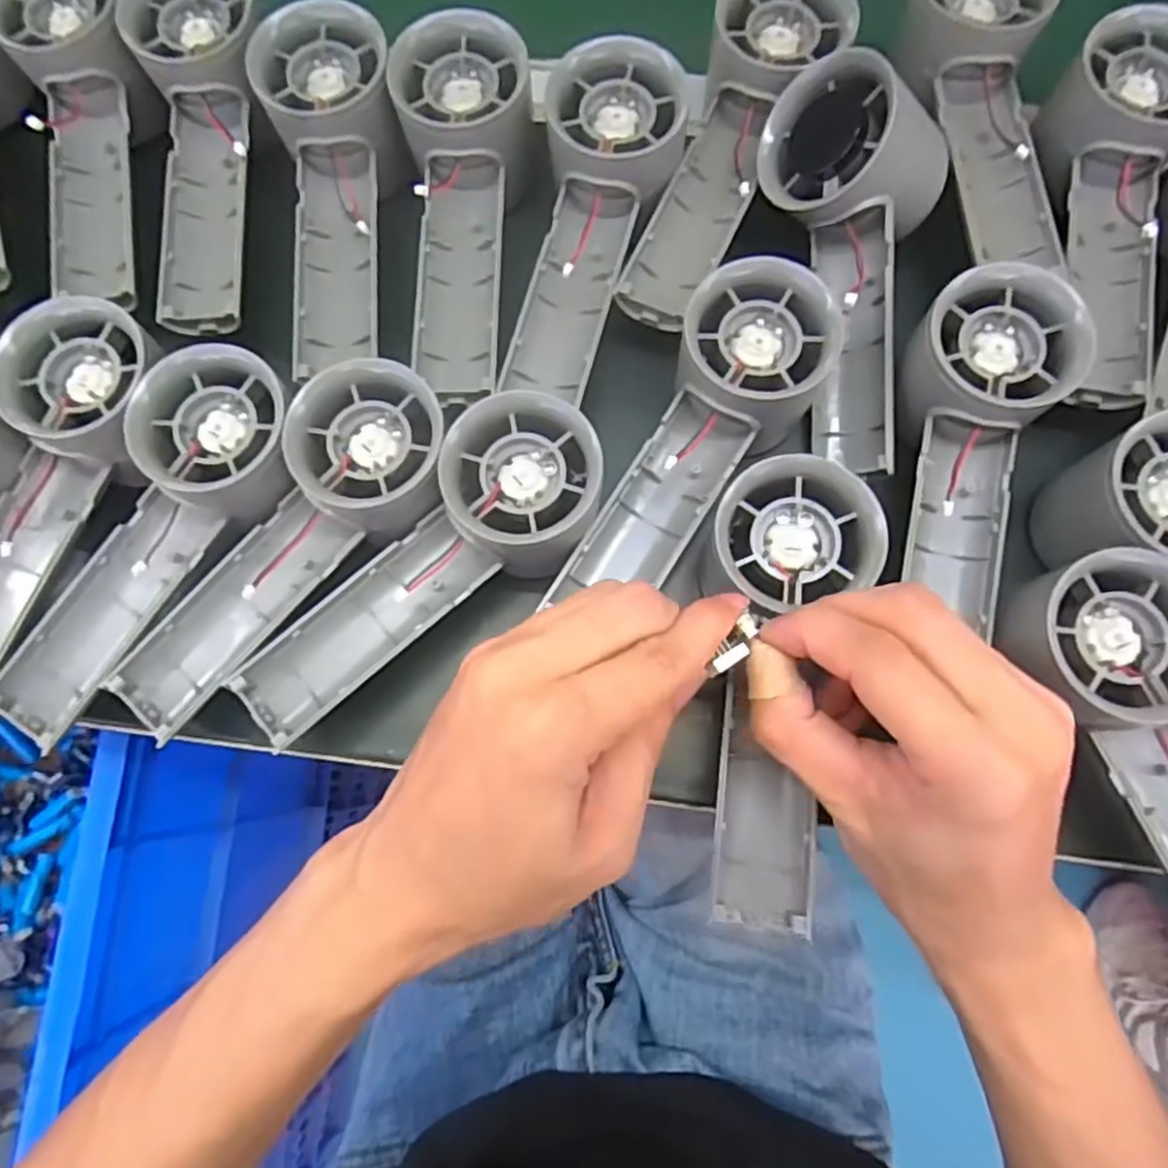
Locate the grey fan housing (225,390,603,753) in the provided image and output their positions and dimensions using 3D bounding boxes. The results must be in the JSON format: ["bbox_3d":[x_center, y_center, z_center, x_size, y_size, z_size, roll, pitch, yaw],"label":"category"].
[{"bbox_3d":[-0.060,-0.004,0.276,0.157,0.032,0.057,-41,79,5],"label":"grey fan housing"}]

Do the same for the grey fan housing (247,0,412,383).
[{"bbox_3d":[-0.104,-0.161,0.311,0.055,0.032,0.147,-2,89,1],"label":"grey fan housing"}]

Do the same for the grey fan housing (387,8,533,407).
[{"bbox_3d":[-0.051,-0.152,0.310,0.054,0.030,0.151,1,89,2],"label":"grey fan housing"}]

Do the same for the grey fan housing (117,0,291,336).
[{"bbox_3d":[-0.158,-0.187,0.308,0.055,0.037,0.151,-8,77,0],"label":"grey fan housing"}]

